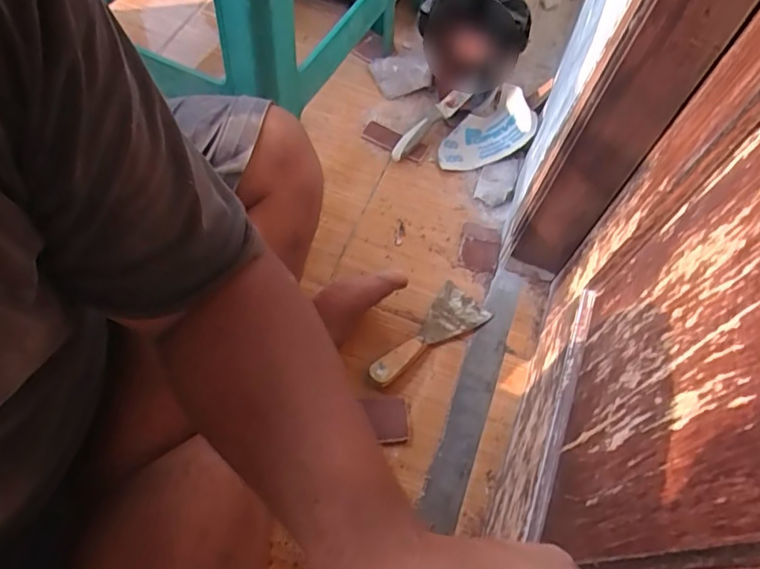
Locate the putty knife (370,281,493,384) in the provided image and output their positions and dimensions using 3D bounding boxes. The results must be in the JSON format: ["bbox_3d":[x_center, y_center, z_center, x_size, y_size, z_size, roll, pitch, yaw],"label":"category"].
[{"bbox_3d":[0.055,0.060,0.636,0.165,0.021,0.065,-39,72,-25],"label":"putty knife"}]

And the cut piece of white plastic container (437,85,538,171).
[{"bbox_3d":[0.160,-0.217,0.790,0.157,0.053,0.091,-38,71,-24],"label":"cut piece of white plastic container"}]

